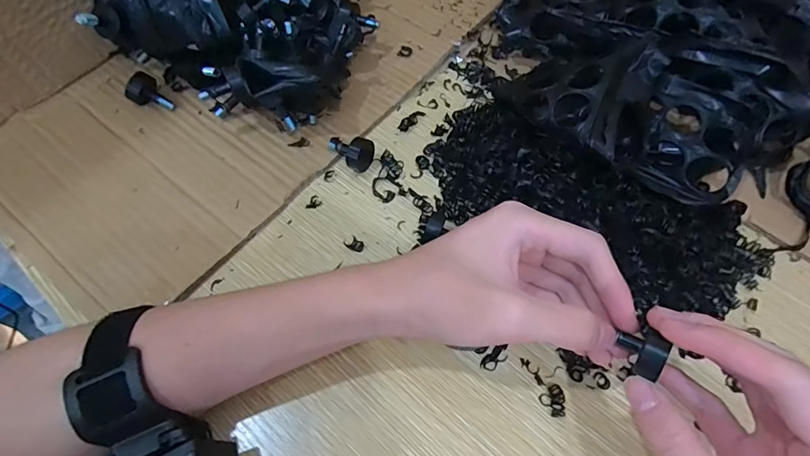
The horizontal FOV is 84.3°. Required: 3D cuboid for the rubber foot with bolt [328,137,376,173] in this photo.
[{"bbox_3d":[-0.040,-0.061,0.340,0.032,0.021,0.023,28,66,14],"label":"rubber foot with bolt"}]

